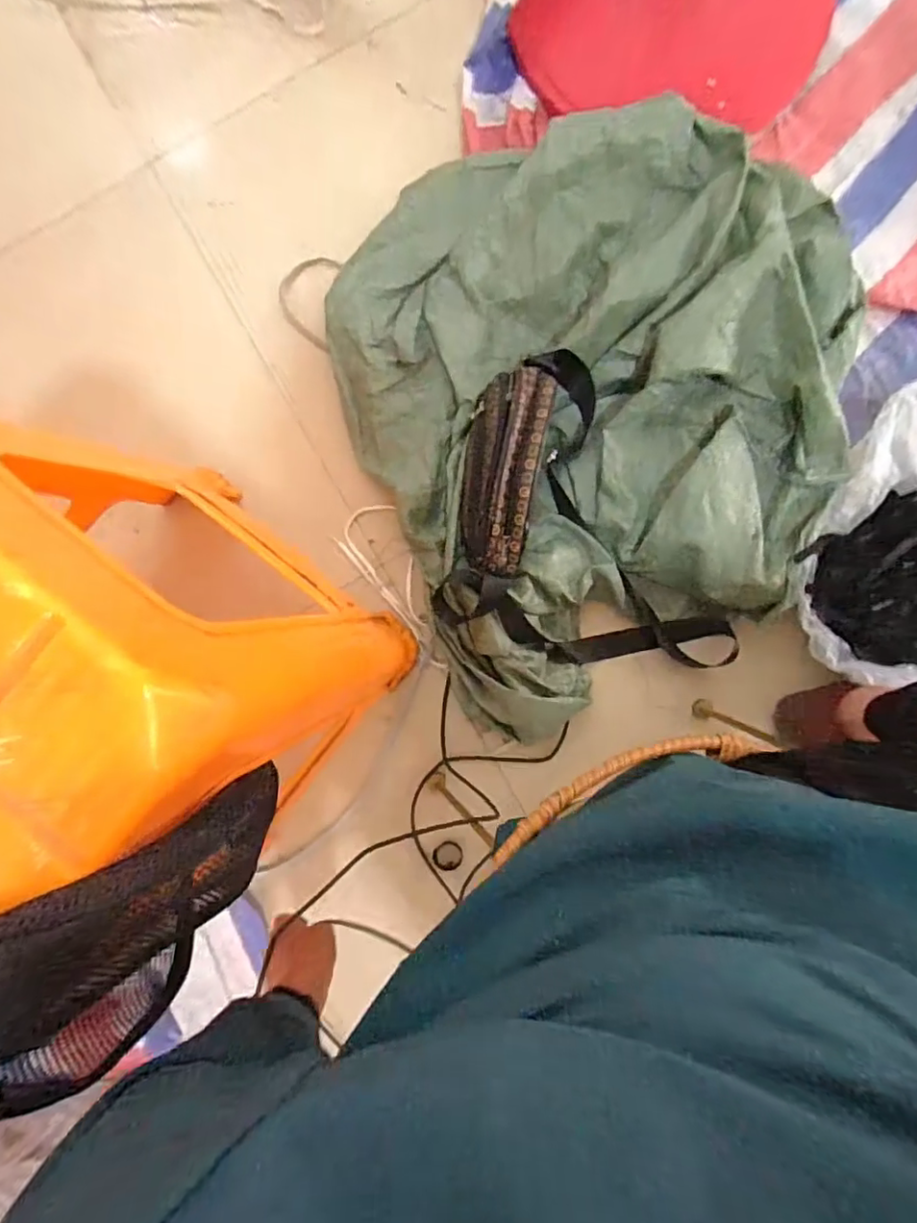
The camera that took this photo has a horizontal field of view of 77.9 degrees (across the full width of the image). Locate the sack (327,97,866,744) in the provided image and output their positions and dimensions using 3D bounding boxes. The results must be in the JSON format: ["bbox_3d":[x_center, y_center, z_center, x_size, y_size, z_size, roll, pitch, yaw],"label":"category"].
[{"bbox_3d":[0.171,-0.251,0.647,0.579,0.133,0.572,-21,90,1],"label":"sack"}]

